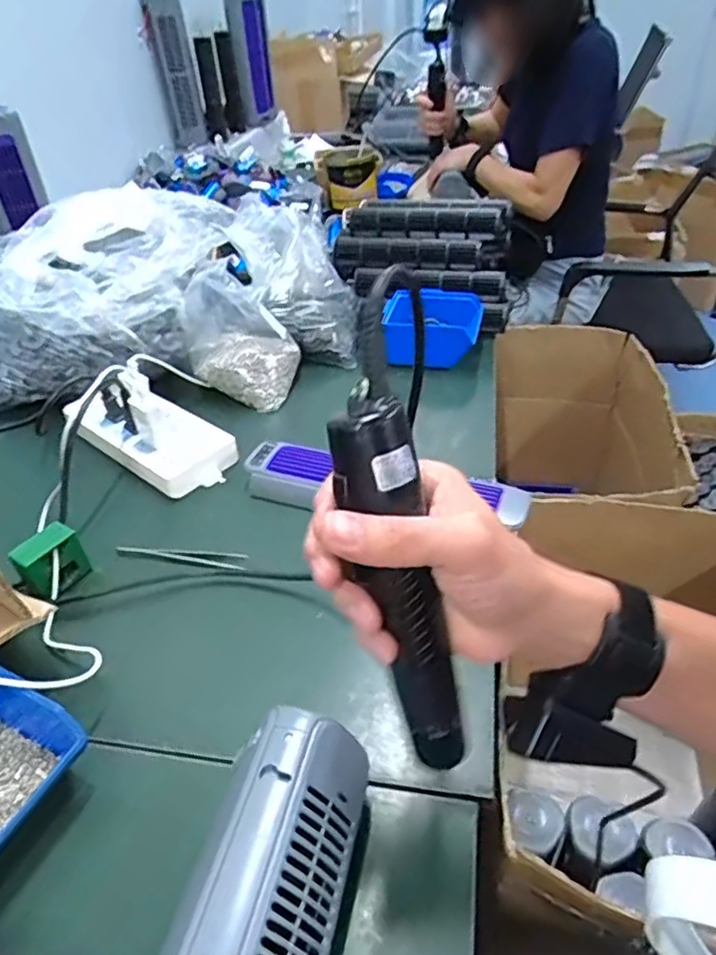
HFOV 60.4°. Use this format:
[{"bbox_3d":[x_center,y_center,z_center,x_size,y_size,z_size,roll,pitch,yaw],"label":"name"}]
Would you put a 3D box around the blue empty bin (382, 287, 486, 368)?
[{"bbox_3d":[0.107,-0.216,0.886,0.141,0.064,0.112,3,39,9],"label":"blue empty bin"}]

